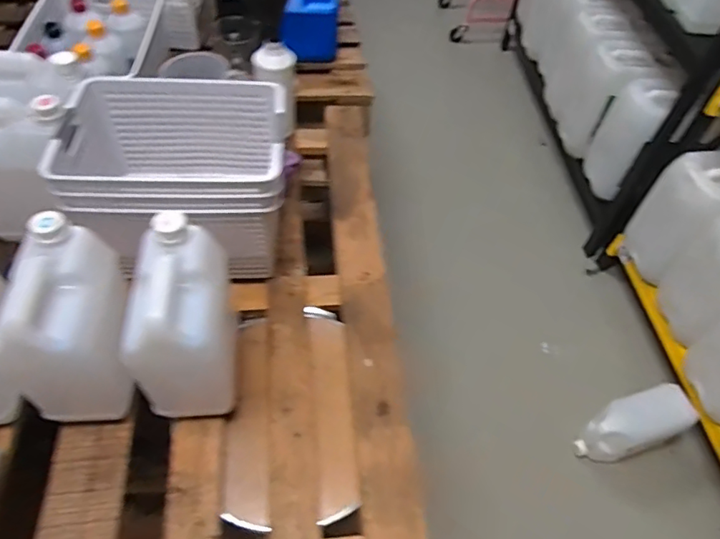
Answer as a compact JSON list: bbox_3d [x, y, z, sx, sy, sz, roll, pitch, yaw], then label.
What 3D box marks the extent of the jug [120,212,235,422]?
[{"bbox_3d":[-0.254,0.084,0.783,0.107,0.289,0.185,-1,53,-6],"label":"jug"}]

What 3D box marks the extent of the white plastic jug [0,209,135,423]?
[{"bbox_3d":[-0.405,0.091,0.753,0.111,0.271,0.214,6,53,0],"label":"white plastic jug"}]

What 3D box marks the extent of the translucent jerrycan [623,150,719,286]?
[{"bbox_3d":[1.005,-0.151,1.583,0.225,0.380,0.247,-8,54,-11],"label":"translucent jerrycan"}]

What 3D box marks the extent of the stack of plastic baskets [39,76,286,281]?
[{"bbox_3d":[-0.314,-0.166,0.944,0.354,0.221,0.277,0,53,-5],"label":"stack of plastic baskets"}]

